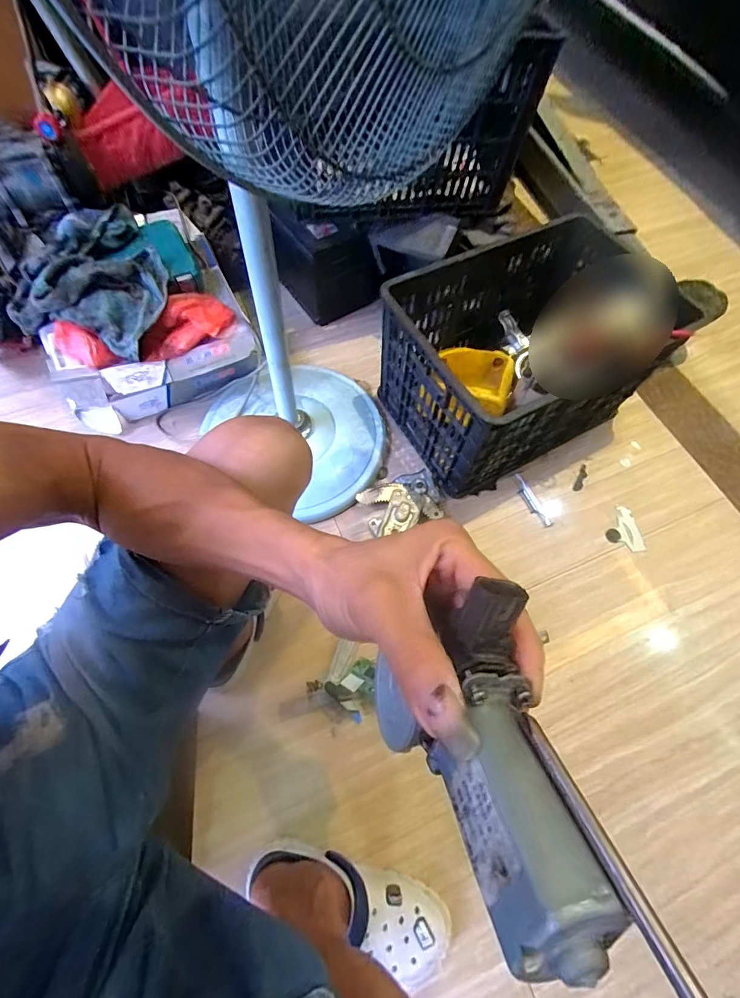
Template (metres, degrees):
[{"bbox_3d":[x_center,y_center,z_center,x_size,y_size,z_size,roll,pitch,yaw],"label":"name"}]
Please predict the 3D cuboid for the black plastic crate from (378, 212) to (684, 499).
[{"bbox_3d":[0.304,-0.281,0.824,0.491,0.285,0.344,-25,68,-11],"label":"black plastic crate"}]

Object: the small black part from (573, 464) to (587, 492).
[{"bbox_3d":[0.457,-0.045,0.872,0.018,0.004,0.071,27,68,12],"label":"small black part"}]

